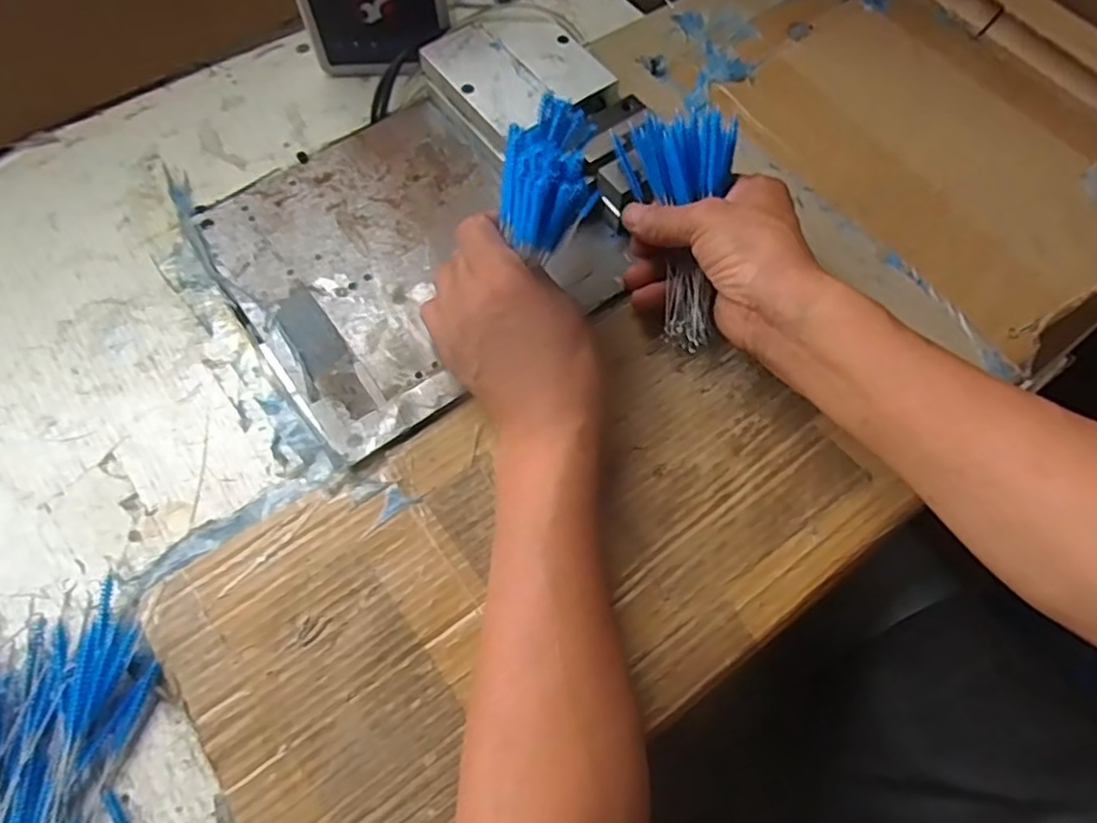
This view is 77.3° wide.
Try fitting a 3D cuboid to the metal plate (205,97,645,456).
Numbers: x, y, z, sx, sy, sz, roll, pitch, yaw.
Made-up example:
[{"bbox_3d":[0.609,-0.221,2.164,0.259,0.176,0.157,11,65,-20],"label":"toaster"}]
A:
[{"bbox_3d":[-0.096,-0.110,0.468,0.226,0.012,0.224,-36,69,-15],"label":"metal plate"}]

